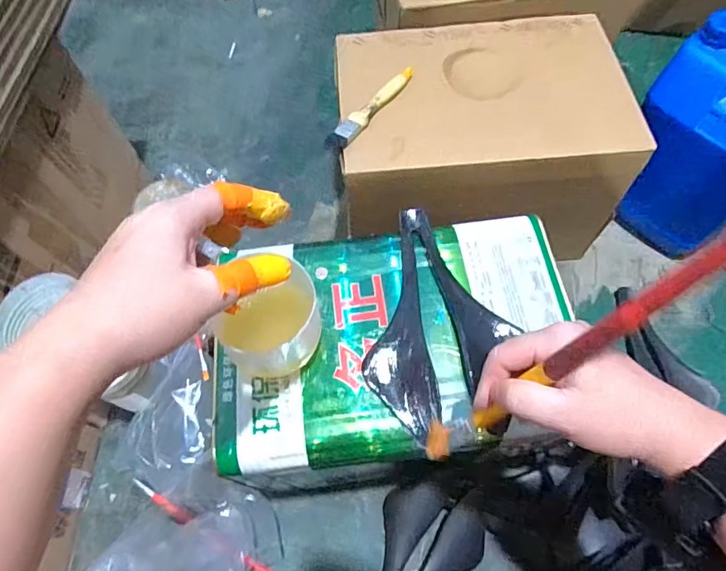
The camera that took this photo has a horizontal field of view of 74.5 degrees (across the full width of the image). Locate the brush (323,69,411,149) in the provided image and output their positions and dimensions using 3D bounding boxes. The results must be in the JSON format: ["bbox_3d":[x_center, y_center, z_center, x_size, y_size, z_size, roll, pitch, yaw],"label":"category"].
[{"bbox_3d":[0.010,-0.217,0.583,0.023,0.012,0.161,33,69,17],"label":"brush"}]

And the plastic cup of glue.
[{"bbox_3d":[-0.088,0.028,0.456,0.103,0.041,0.100,-1,64,2],"label":"plastic cup of glue"}]

